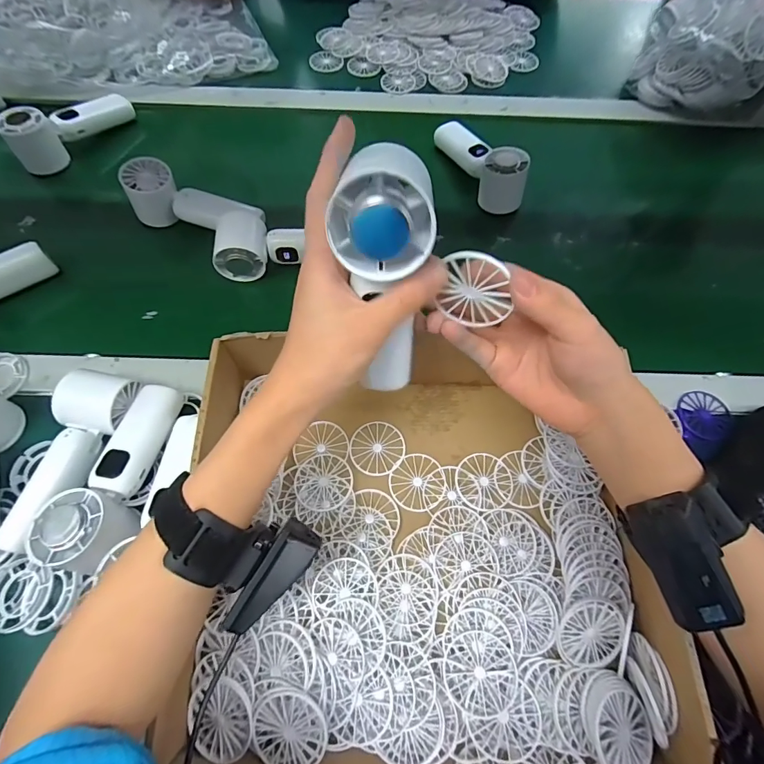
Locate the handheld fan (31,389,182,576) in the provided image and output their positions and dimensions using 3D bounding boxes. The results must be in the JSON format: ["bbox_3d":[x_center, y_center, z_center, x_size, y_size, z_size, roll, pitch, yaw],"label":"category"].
[{"bbox_3d":[-0.219,0.070,0.338,0.051,0.047,0.154,8,67,3],"label":"handheld fan"}]

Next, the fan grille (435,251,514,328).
[{"bbox_3d":[0.053,-0.052,0.239,0.040,0.050,0.006,23,58,12],"label":"fan grille"}]

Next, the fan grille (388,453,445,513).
[{"bbox_3d":[0.032,0.089,0.371,0.048,0.004,0.049,-10,67,-5],"label":"fan grille"}]

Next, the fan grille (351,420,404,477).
[{"bbox_3d":[-0.004,0.061,0.383,0.048,0.004,0.048,-10,67,-5],"label":"fan grille"}]

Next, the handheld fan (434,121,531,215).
[{"bbox_3d":[0.123,-0.283,0.523,0.047,0.065,0.154,-22,69,-10],"label":"handheld fan"}]

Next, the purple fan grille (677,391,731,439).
[{"bbox_3d":[0.313,0.031,0.404,0.044,0.006,0.052,29,62,25],"label":"purple fan grille"}]

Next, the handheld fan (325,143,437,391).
[{"bbox_3d":[0.003,-0.056,0.256,0.052,0.148,0.053,-9,47,-4],"label":"handheld fan"}]

